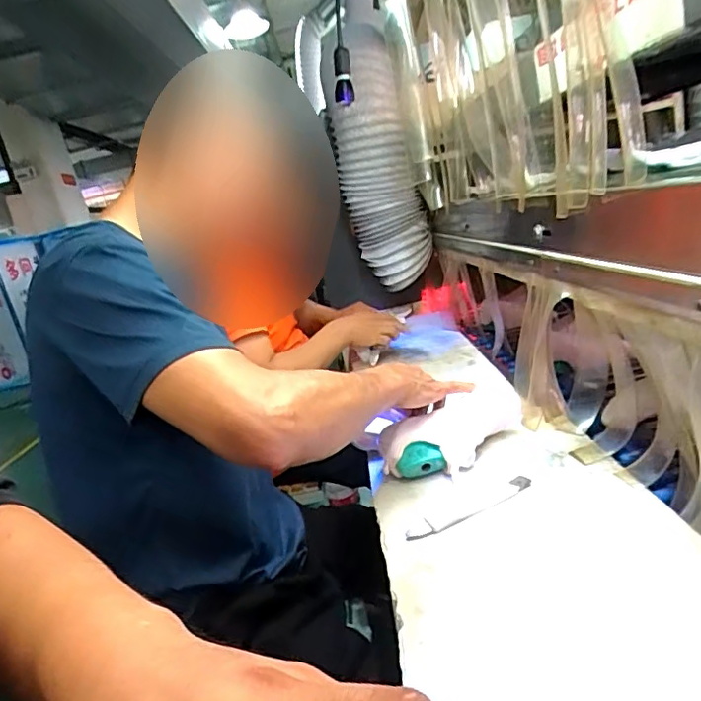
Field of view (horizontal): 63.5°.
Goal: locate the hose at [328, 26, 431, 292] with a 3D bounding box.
[{"bbox_3d":[0.086,-0.521,1.609,0.243,0.702,0.210,-1,26,19],"label":"hose"}]

